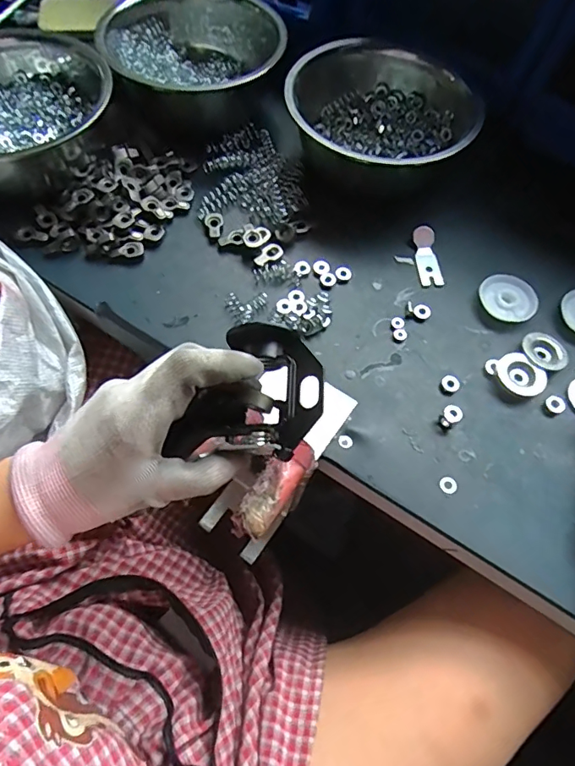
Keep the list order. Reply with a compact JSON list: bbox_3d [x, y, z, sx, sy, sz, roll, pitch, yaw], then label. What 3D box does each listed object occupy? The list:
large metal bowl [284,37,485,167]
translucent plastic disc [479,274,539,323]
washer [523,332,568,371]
[{"bbox_3d":[0.093,-0.260,0.461,0.169,0.066,0.169,0,69,0],"label":"large metal bowl"},{"bbox_3d":[0.198,-0.077,0.427,0.048,0.006,0.046,0,69,0],"label":"translucent plastic disc"},{"bbox_3d":[0.219,-0.027,0.403,0.035,0.006,0.036,0,69,0],"label":"washer"}]

